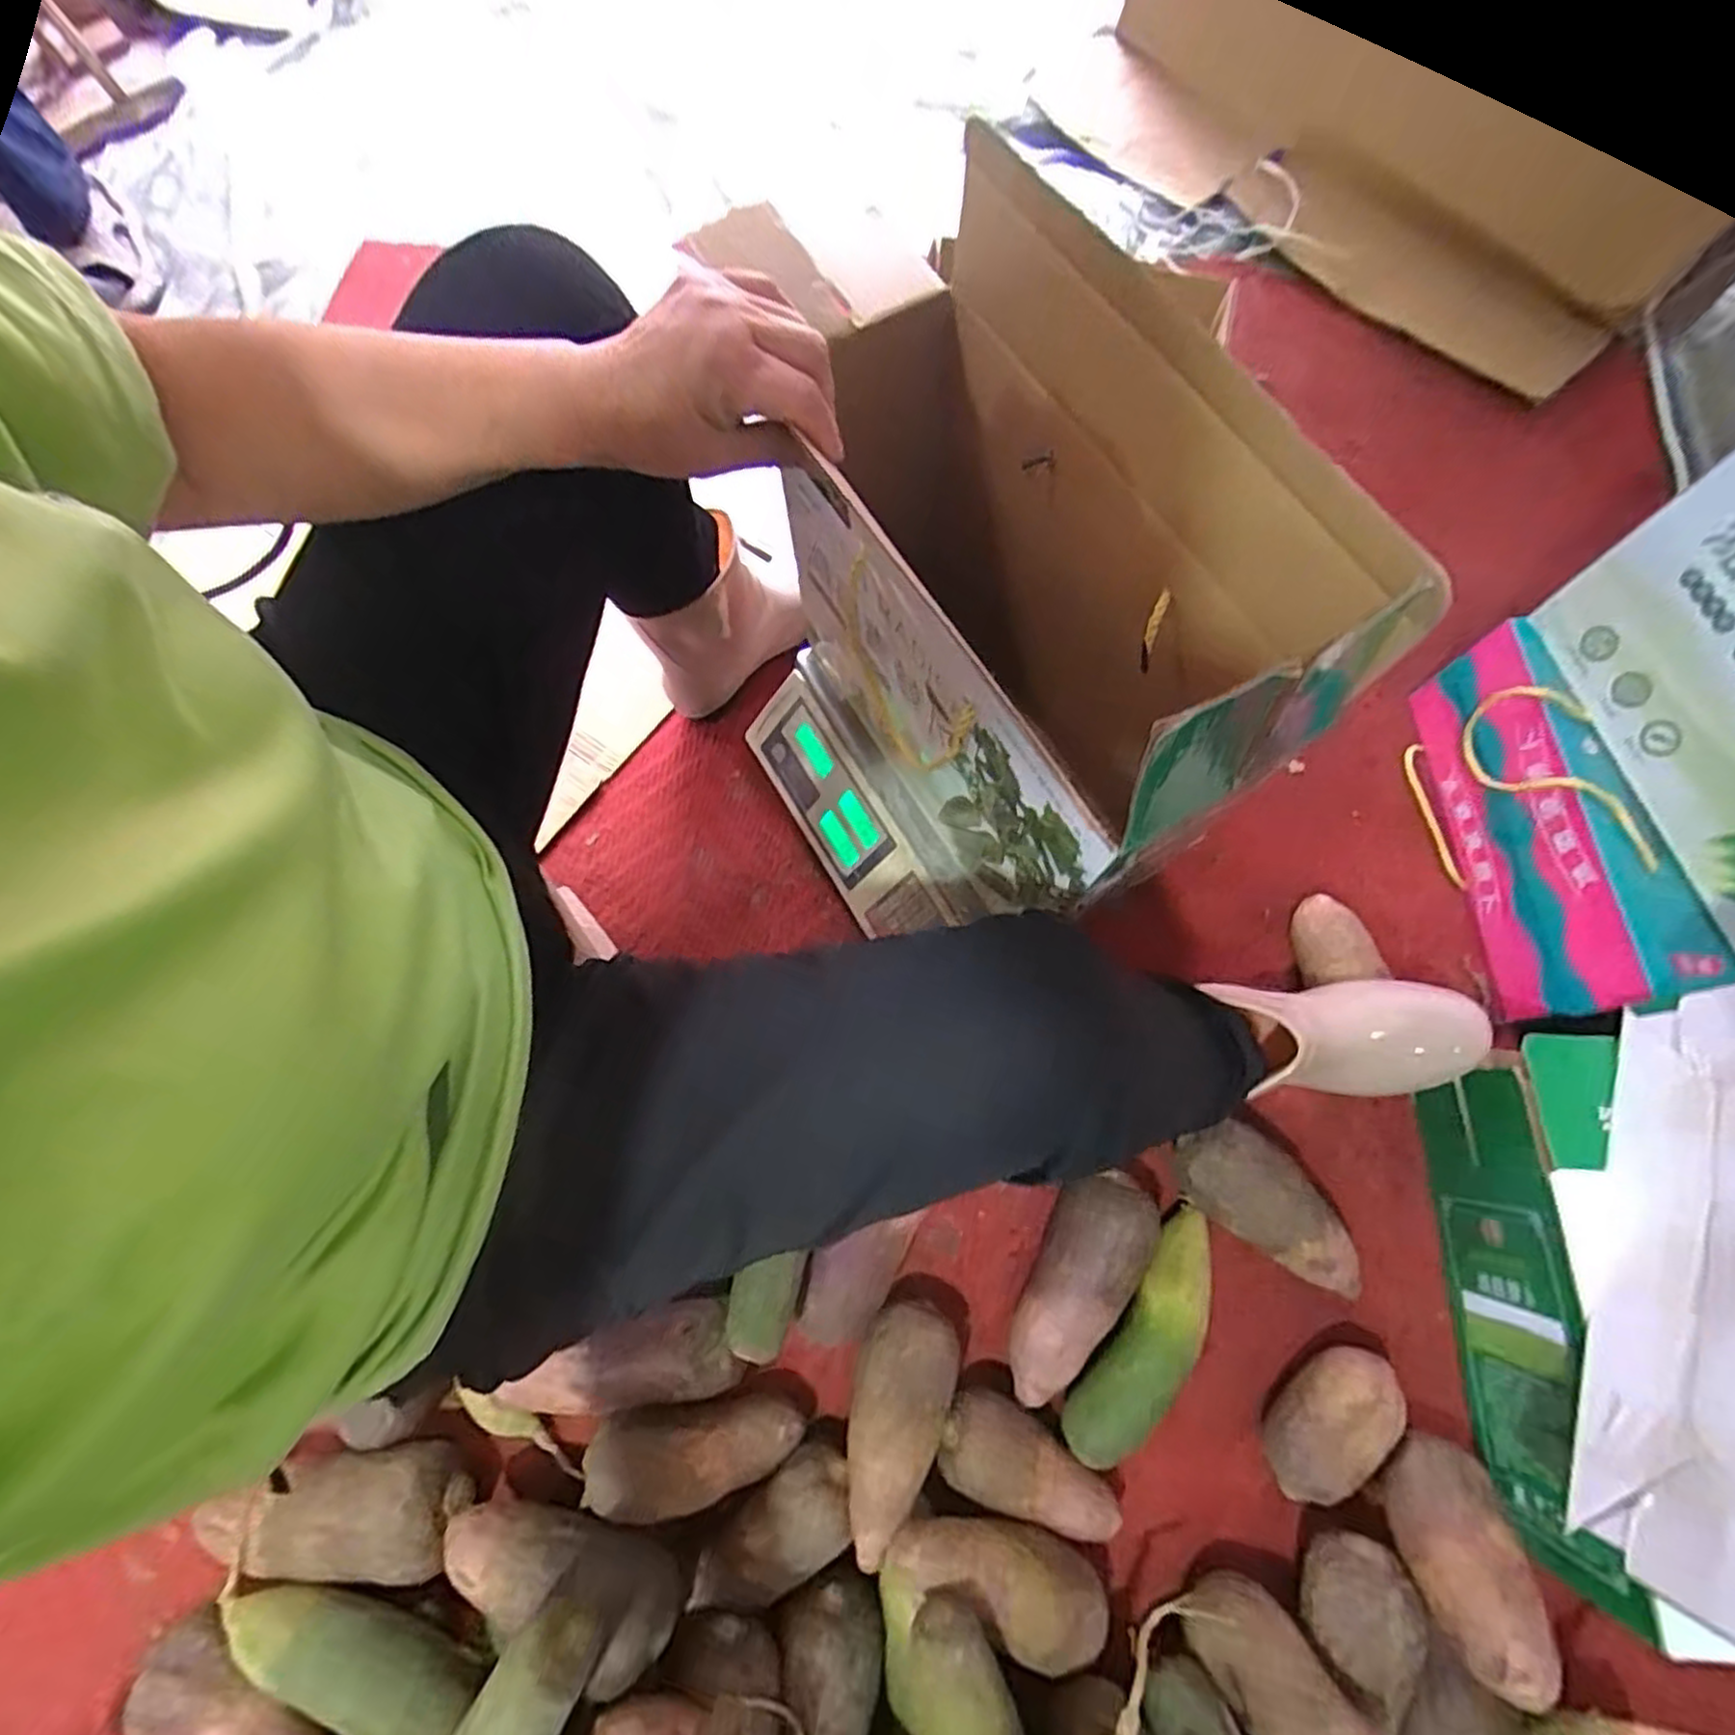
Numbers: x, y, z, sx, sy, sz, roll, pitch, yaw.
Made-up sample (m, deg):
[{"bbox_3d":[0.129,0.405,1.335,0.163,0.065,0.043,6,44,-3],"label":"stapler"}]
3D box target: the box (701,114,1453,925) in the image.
[{"bbox_3d":[0.079,-0.175,0.489,0.164,0.339,0.394,-24,72,-6],"label":"box"}]

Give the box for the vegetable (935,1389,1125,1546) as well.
[{"bbox_3d":[0.120,0.446,0.561,0.135,0.056,0.060,22,73,9],"label":"vegetable"}]

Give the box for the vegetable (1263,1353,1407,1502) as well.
[{"bbox_3d":[0.347,0.413,0.562,0.115,0.053,0.062,-28,73,-8],"label":"vegetable"}]

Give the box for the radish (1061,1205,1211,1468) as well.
[{"bbox_3d":[0.218,0.364,0.582,0.051,0.052,0.193,34,76,12],"label":"radish"}]

